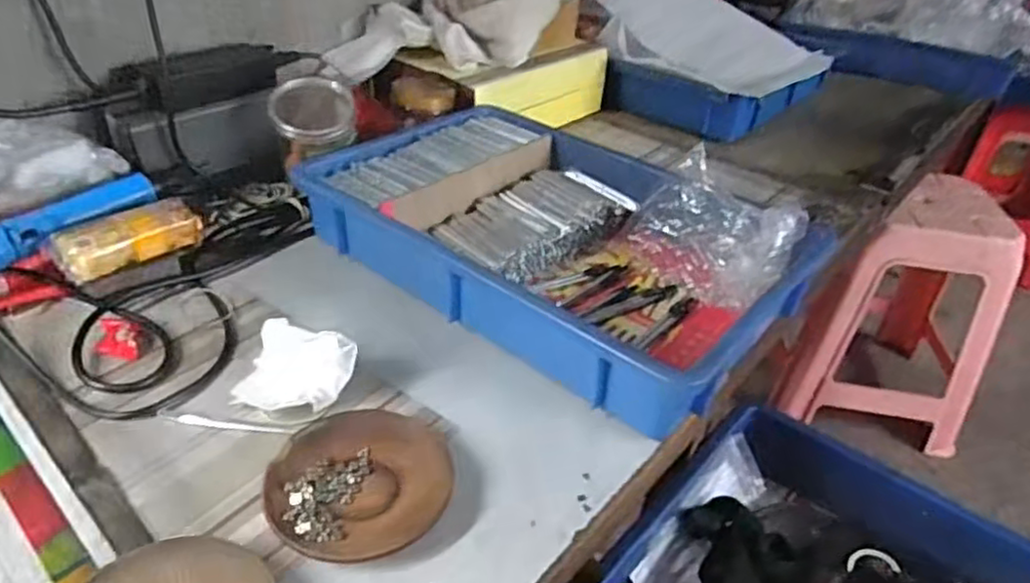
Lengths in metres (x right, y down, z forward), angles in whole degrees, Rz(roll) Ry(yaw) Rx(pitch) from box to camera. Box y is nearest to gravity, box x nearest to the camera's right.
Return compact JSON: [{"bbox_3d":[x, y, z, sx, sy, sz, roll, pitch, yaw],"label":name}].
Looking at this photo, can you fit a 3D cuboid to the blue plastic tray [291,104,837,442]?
[{"bbox_3d":[0.035,-0.065,0.664,0.434,0.075,0.314,28,42,29],"label":"blue plastic tray"}]

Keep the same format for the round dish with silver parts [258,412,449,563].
[{"bbox_3d":[-0.101,0.124,0.444,0.115,0.016,0.106,3,36,-2],"label":"round dish with silver parts"}]

